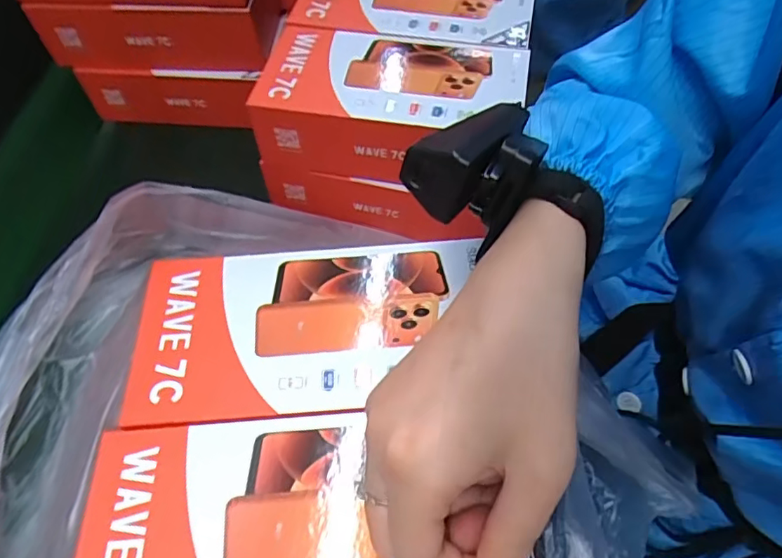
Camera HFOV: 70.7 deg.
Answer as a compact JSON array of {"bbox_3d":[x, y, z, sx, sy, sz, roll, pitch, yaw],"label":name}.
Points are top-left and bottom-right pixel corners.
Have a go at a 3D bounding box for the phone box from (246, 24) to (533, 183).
[{"bbox_3d":[0.002,-0.130,0.399,0.179,0.054,0.098,8,58,10],"label":"phone box"}]

